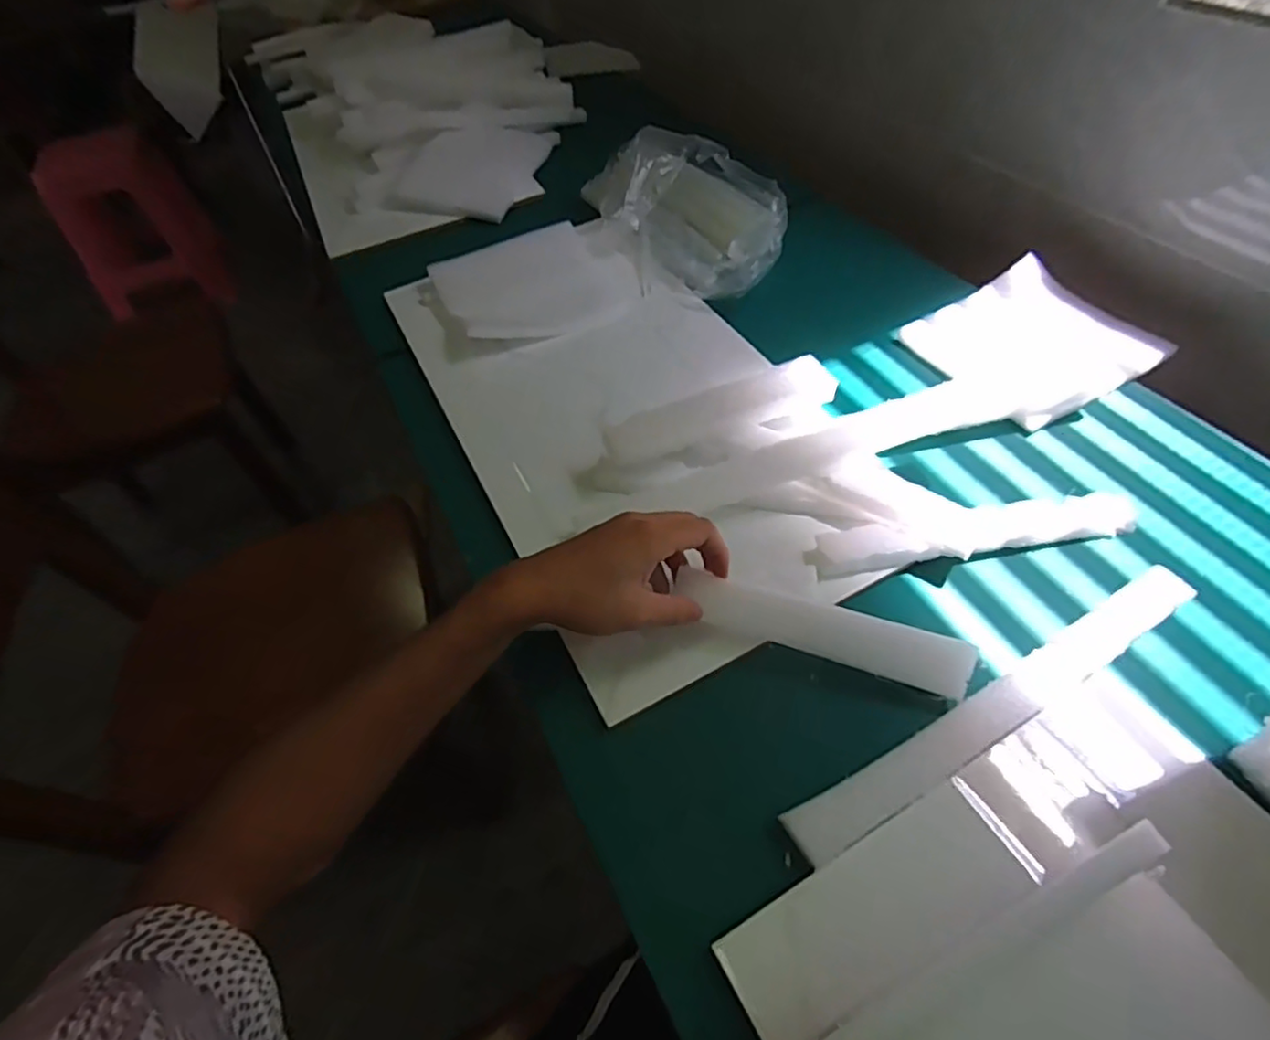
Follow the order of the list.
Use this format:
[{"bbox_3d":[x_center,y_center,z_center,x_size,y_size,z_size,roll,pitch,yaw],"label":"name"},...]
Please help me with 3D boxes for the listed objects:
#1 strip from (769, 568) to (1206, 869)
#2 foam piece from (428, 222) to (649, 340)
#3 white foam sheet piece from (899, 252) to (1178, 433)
[{"bbox_3d":[0.231,0.114,0.406,0.317,0.010,0.031,-26,53,-15],"label":"strip"},{"bbox_3d":[-0.107,-0.267,0.725,0.202,0.023,0.174,-28,54,-16],"label":"foam piece"},{"bbox_3d":[0.372,-0.170,0.615,0.179,0.017,0.166,-26,54,-15],"label":"white foam sheet piece"}]

